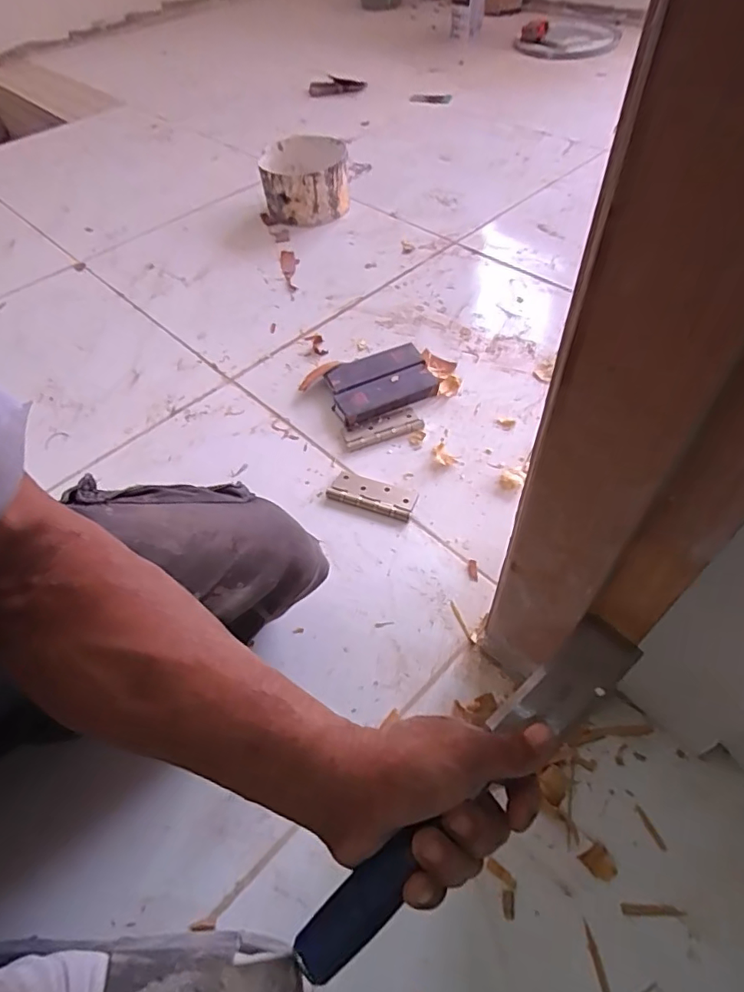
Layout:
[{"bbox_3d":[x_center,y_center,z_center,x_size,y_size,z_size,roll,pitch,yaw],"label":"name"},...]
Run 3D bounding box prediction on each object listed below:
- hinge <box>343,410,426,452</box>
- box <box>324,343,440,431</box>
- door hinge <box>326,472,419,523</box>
[{"bbox_3d":[0.013,-0.084,0.687,0.101,0.011,0.039,-15,54,-8],"label":"hinge"},{"bbox_3d":[0.011,-0.154,0.730,0.137,0.029,0.104,-22,55,-12],"label":"box"},{"bbox_3d":[0.000,0.000,0.621,0.100,0.009,0.042,17,56,16],"label":"door hinge"}]

